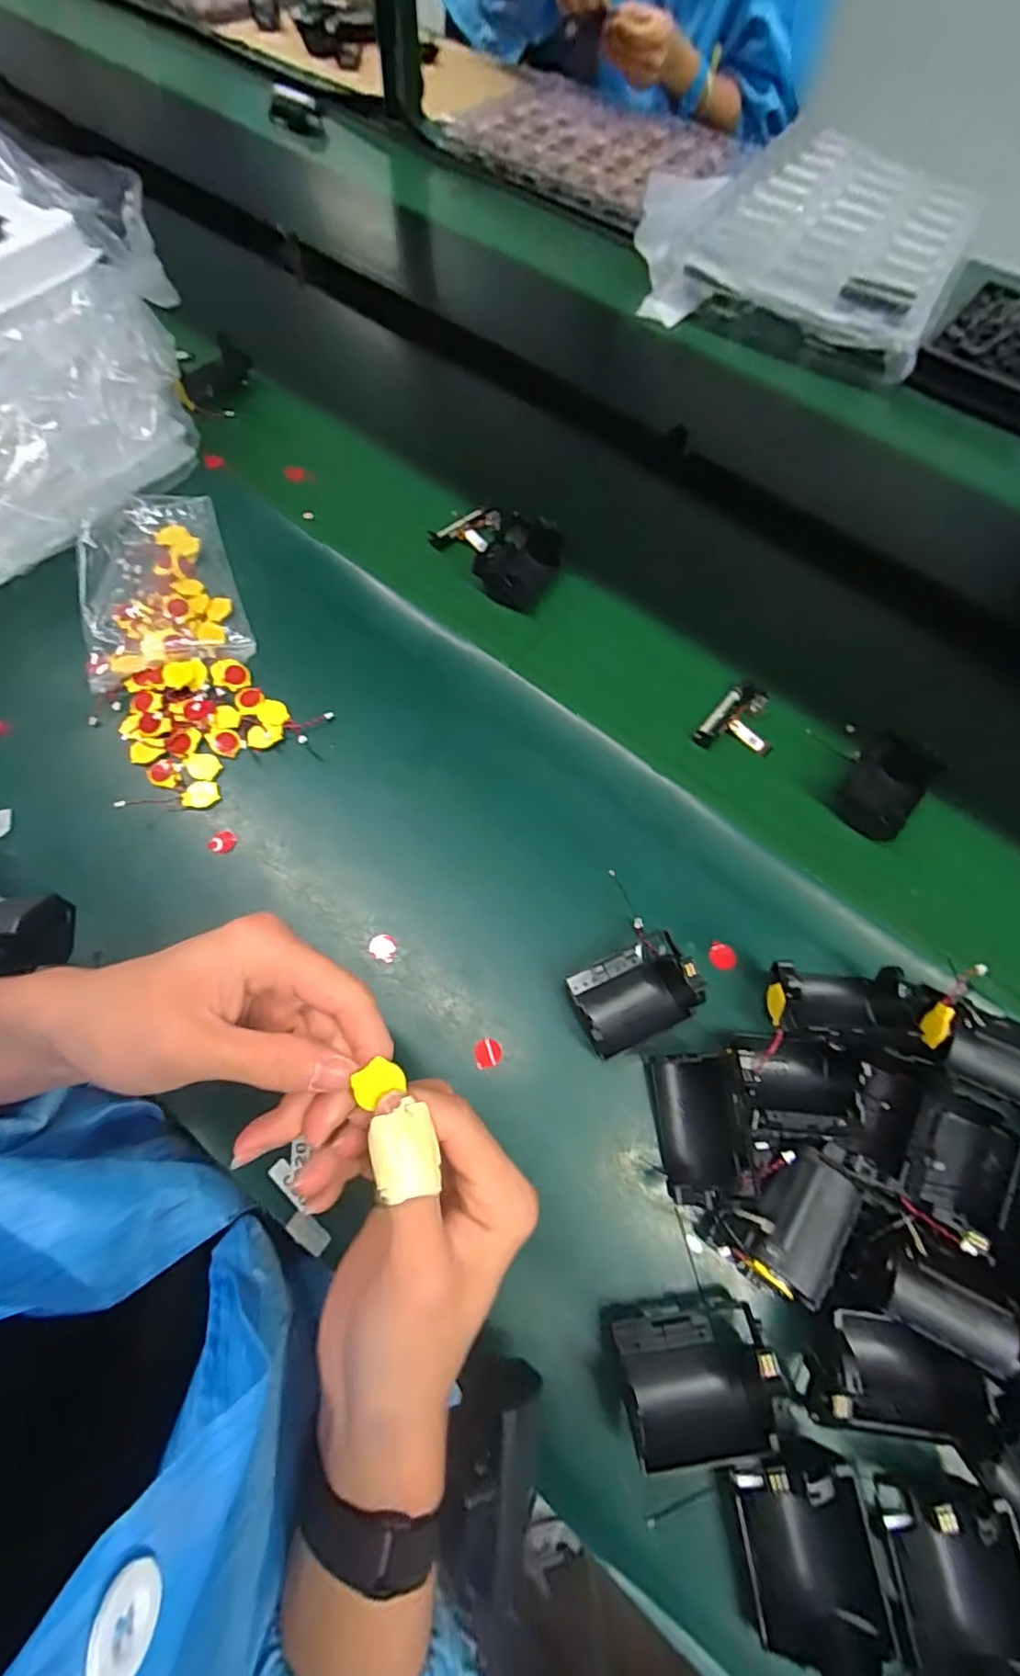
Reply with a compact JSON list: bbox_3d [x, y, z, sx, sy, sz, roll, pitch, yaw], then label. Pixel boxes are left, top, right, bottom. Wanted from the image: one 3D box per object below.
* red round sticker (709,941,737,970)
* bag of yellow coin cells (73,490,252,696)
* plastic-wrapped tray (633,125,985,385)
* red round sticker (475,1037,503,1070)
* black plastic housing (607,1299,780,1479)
[{"bbox_3d":[0.137,0.076,0.382,0.016,0.004,0.019,-11,68,6],"label":"red round sticker"},{"bbox_3d":[-0.277,-0.198,0.463,0.111,0.018,0.164,-17,69,-10],"label":"bag of yellow coin cells"},{"bbox_3d":[0.352,-0.722,0.701,0.352,0.039,0.377,27,68,8],"label":"plastic-wrapped tray"},{"bbox_3d":[-0.013,0.129,0.354,0.017,0.006,0.016,1,67,-2],"label":"red round sticker"},{"bbox_3d":[0.091,0.264,0.285,0.072,0.034,0.049,-6,67,-6],"label":"black plastic housing"}]

